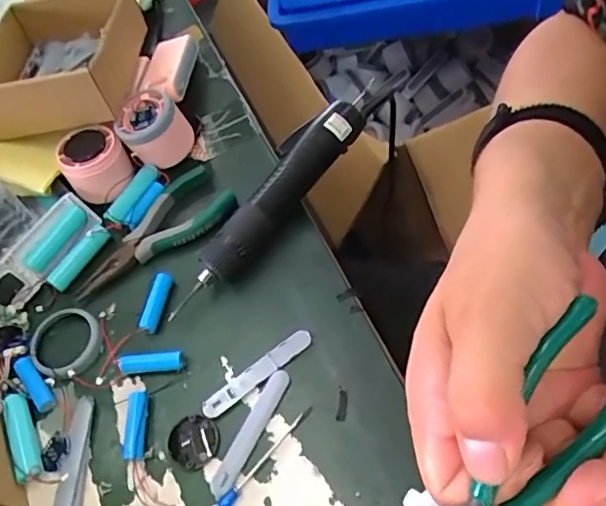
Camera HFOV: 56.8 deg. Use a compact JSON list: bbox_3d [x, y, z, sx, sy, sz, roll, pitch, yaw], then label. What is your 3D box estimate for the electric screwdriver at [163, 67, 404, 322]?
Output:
[{"bbox_3d":[-0.014,-0.056,0.492,0.046,0.065,0.281,35,64,25],"label":"electric screwdriver"}]

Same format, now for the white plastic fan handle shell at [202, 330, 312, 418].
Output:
[{"bbox_3d":[-0.034,0.090,0.424,0.094,0.010,0.015,-33,59,-18],"label":"white plastic fan handle shell"}]

